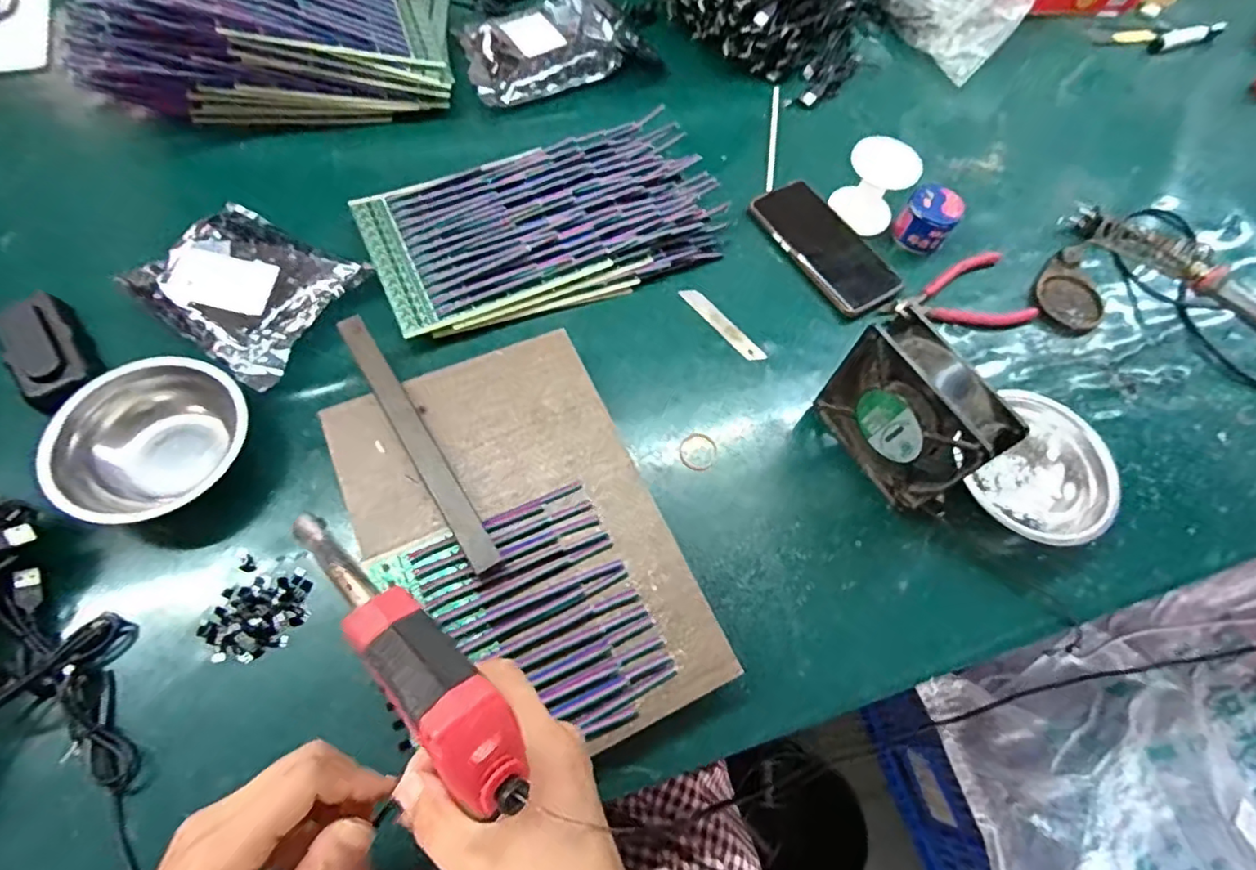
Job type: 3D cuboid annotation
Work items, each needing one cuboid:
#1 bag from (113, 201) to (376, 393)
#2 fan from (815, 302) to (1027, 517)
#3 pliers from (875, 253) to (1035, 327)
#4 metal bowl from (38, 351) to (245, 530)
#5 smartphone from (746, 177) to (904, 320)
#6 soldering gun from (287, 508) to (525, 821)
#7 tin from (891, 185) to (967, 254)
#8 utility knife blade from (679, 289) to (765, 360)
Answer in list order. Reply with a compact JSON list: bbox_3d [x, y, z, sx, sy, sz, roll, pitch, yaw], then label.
[{"bbox_3d":[-0.320,-0.128,0.494,0.162,0.035,0.141,31,66,8],"label":"bag"},{"bbox_3d":[0.215,-0.014,0.448,0.047,0.116,0.122,-26,69,-18],"label":"fan"},{"bbox_3d":[0.321,-0.131,0.569,0.146,0.017,0.075,-16,68,-13],"label":"pliers"},{"bbox_3d":[-0.341,0.006,0.427,0.121,0.041,0.124,2,65,-5],"label":"metal bowl"},{"bbox_3d":[0.196,-0.190,0.587,0.074,0.013,0.164,-29,72,-18],"label":"smartphone"},{"bbox_3d":[-0.100,0.080,0.248,0.169,0.033,0.029,31,65,36],"label":"soldering gun"},{"bbox_3d":[0.304,-0.220,0.593,0.053,0.043,0.047,32,65,10],"label":"tin"},{"bbox_3d":[0.089,-0.104,0.548,0.019,0.004,0.098,-37,72,-18],"label":"utility knife blade"}]

